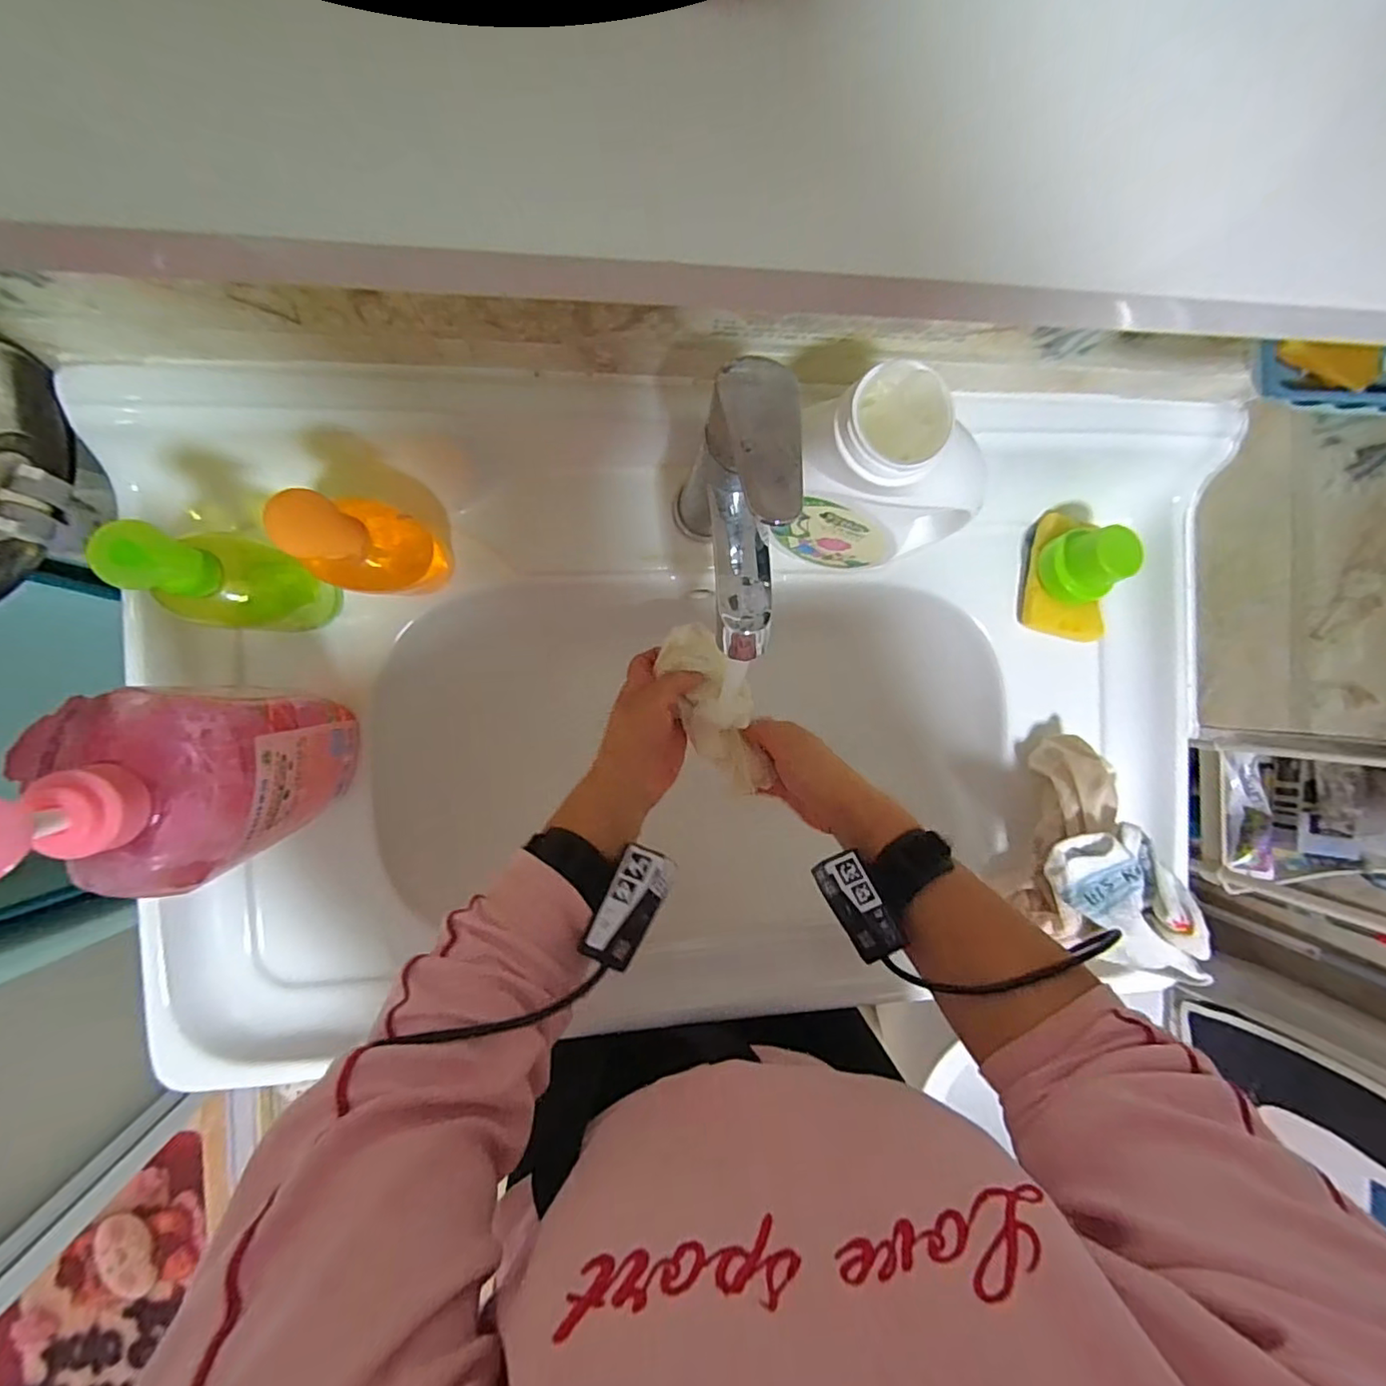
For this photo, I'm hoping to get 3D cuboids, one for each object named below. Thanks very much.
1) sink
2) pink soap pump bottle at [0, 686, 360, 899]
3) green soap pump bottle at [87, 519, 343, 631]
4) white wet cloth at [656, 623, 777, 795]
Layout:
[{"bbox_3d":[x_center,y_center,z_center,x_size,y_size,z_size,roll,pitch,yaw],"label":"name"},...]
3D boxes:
[{"bbox_3d":[0.010,0.030,0.529,0.801,0.233,0.502,-1,92,-8],"label":"sink"},{"bbox_3d":[-0.259,0.046,0.307,0.067,0.247,0.095,3,92,-8],"label":"pink soap pump bottle"},{"bbox_3d":[-0.282,-0.068,0.363,0.058,0.180,0.058,0,92,-8],"label":"green soap pump bottle"},{"bbox_3d":[0.024,0.020,0.459,0.055,0.049,0.146,-25,108,-6],"label":"white wet cloth"}]

